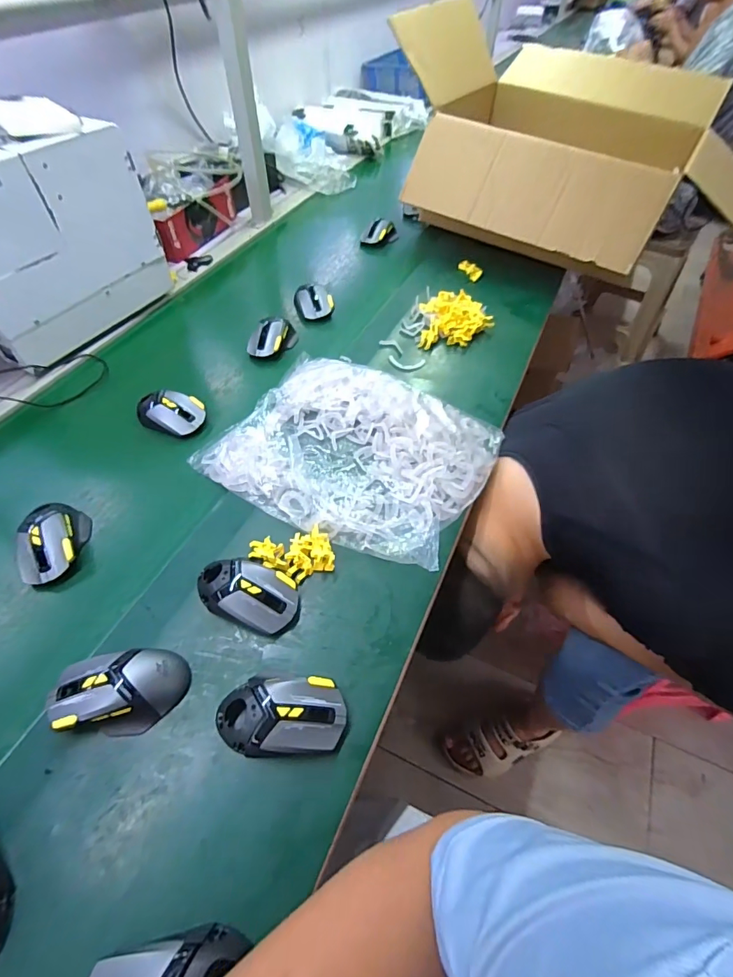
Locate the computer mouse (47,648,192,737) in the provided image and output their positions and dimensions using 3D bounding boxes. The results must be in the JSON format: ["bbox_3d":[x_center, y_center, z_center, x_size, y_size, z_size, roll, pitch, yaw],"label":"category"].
[{"bbox_3d":[-0.240,0.194,0.426,0.126,0.036,0.071,-7,53,-7],"label":"computer mouse"}]

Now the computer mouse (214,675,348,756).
[{"bbox_3d":[-0.081,0.210,0.419,0.123,0.037,0.069,0,52,-2],"label":"computer mouse"}]

